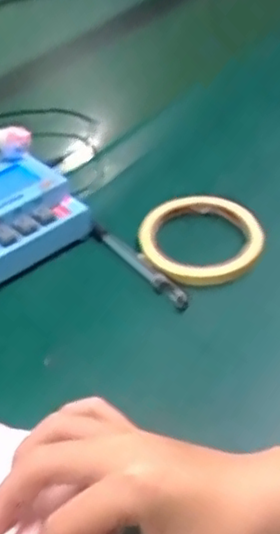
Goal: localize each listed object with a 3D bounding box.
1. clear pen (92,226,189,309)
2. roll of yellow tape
[{"bbox_3d":[-0.003,-0.002,0.516,0.010,0.012,0.109,-31,48,-25],"label":"clear pen"},{"bbox_3d":[0.048,-0.023,0.526,0.093,0.017,0.091,-9,42,-3],"label":"roll of yellow tape"}]

